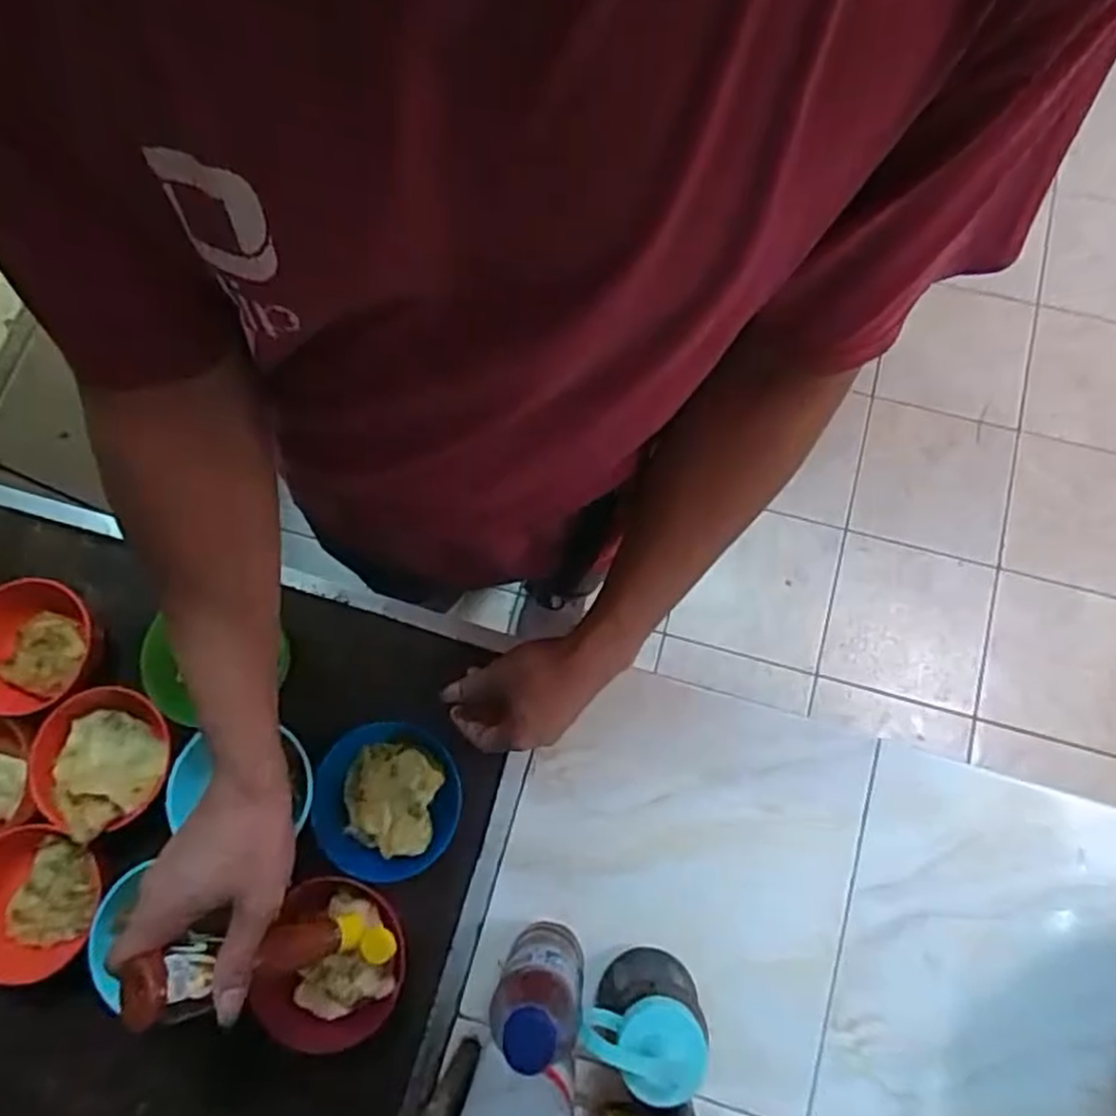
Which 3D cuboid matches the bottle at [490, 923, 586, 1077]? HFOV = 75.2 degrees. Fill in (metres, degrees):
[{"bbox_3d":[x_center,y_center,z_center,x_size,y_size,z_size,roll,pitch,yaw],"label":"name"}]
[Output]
[{"bbox_3d":[-0.012,0.295,0.499,0.053,0.166,0.053,0,77,2],"label":"bottle"}]

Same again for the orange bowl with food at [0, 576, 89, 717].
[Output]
[{"bbox_3d":[-0.440,0.074,0.617,0.094,0.060,0.111,-3,77,1],"label":"orange bowl with food"}]

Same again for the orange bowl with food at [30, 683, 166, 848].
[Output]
[{"bbox_3d":[-0.368,0.164,0.588,0.103,0.055,0.096,29,79,8],"label":"orange bowl with food"}]

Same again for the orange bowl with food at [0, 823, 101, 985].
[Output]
[{"bbox_3d":[-0.409,0.271,0.568,0.096,0.052,0.114,-8,77,0],"label":"orange bowl with food"}]

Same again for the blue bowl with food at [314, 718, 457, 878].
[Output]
[{"bbox_3d":[-0.134,0.196,0.591,0.110,0.055,0.115,0,77,2],"label":"blue bowl with food"}]

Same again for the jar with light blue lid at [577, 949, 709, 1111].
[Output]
[{"bbox_3d":[0.063,0.324,0.510,0.073,0.121,0.063,-40,79,-8],"label":"jar with light blue lid"}]

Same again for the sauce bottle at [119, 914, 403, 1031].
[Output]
[{"bbox_3d":[-0.193,0.264,0.480,0.048,0.168,0.037,-11,72,41],"label":"sauce bottle"}]

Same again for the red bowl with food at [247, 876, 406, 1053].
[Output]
[{"bbox_3d":[-0.175,0.311,0.561,0.114,0.051,0.119,0,77,2],"label":"red bowl with food"}]

